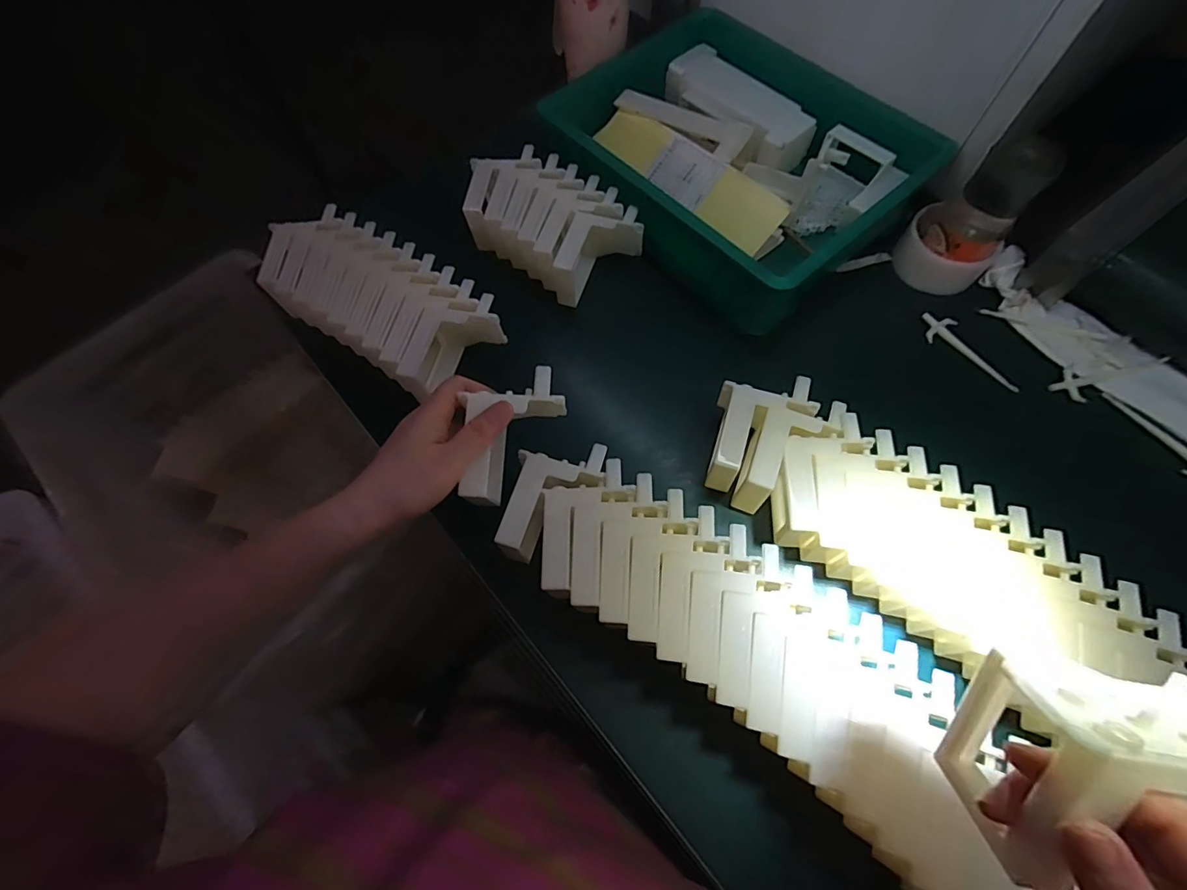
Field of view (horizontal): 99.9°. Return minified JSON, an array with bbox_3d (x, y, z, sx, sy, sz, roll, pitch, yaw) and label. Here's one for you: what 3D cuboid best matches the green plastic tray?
[{"bbox_3d":[0.146,-0.317,0.550,0.282,0.075,0.358,-42,71,-15],"label":"green plastic tray"}]

